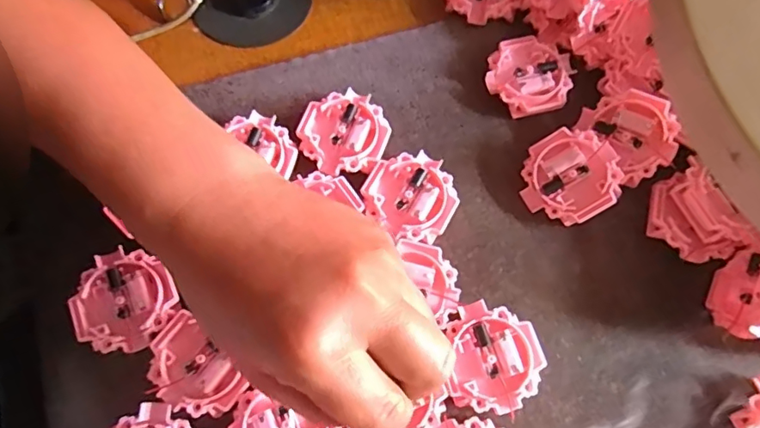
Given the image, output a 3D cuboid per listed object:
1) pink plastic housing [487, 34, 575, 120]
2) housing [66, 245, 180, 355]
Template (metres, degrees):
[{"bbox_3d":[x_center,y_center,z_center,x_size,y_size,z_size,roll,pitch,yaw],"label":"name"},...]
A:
[{"bbox_3d":[0.096,-0.089,0.336,0.052,0.011,0.051,-17,71,-8],"label":"pink plastic housing"},{"bbox_3d":[-0.137,0.047,0.279,0.047,0.010,0.051,1,70,-1],"label":"housing"}]

